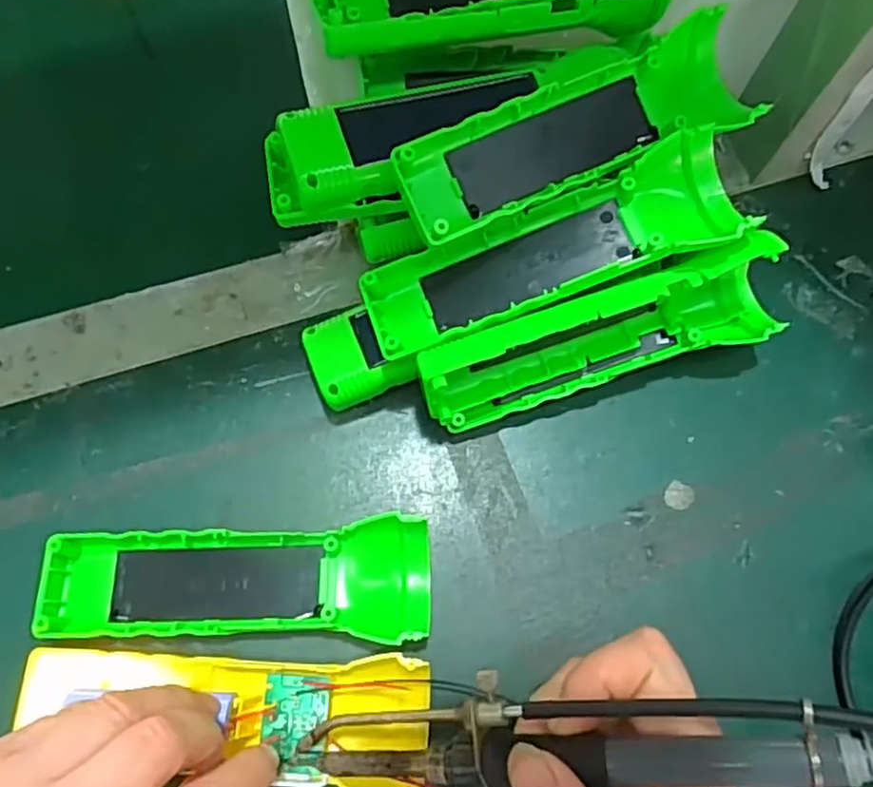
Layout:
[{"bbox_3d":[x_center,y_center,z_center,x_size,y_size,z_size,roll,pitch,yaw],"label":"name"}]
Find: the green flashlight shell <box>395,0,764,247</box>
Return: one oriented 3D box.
[{"bbox_3d":[0.060,-0.114,0.288,0.159,0.018,0.048,-23,74,-8],"label":"green flashlight shell"}]

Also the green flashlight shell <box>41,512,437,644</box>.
[{"bbox_3d":[-0.085,0.079,0.294,0.163,0.026,0.049,1,72,-1],"label":"green flashlight shell"}]

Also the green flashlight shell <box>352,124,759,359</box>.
[{"bbox_3d":[0.050,-0.062,0.294,0.162,0.039,0.049,-17,76,-2],"label":"green flashlight shell"}]

